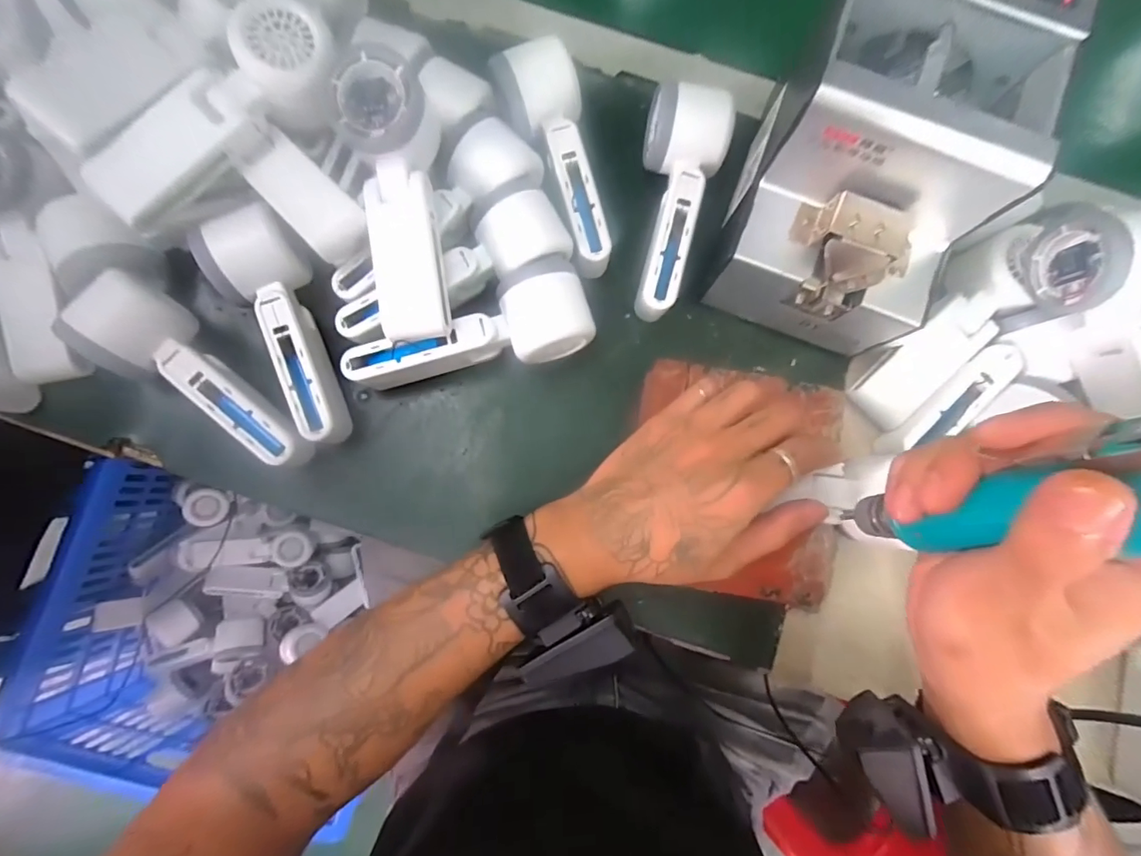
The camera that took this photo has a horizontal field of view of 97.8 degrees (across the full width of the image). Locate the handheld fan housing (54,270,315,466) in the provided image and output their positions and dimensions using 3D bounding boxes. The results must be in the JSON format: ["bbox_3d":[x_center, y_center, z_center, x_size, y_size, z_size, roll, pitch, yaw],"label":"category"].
[{"bbox_3d":[-0.234,-0.033,0.318,0.145,0.056,0.053,35,82,3],"label":"handheld fan housing"}]

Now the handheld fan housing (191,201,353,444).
[{"bbox_3d":[-0.191,-0.063,0.336,0.050,0.061,0.152,-21,83,-5],"label":"handheld fan housing"}]

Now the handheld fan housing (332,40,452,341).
[{"bbox_3d":[-0.106,-0.139,0.314,0.052,0.050,0.166,-7,96,-3],"label":"handheld fan housing"}]

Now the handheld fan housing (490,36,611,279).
[{"bbox_3d":[-0.012,-0.184,0.354,0.058,0.056,0.154,-12,82,-3],"label":"handheld fan housing"}]

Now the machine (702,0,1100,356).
[{"bbox_3d":[0.184,-0.156,0.313,0.119,0.147,0.164,23,82,1],"label":"machine"}]

